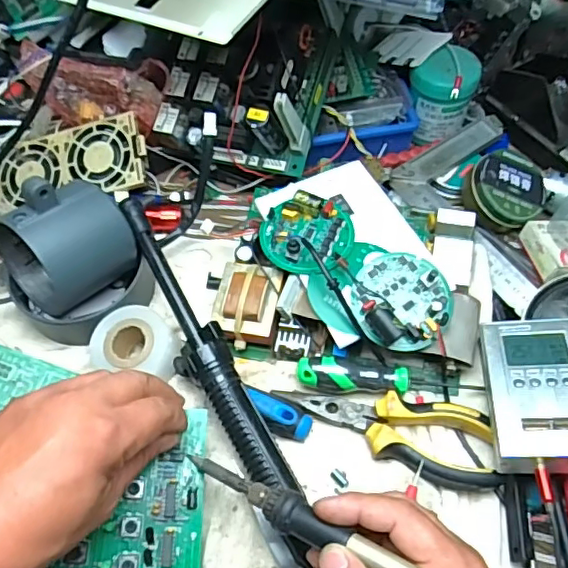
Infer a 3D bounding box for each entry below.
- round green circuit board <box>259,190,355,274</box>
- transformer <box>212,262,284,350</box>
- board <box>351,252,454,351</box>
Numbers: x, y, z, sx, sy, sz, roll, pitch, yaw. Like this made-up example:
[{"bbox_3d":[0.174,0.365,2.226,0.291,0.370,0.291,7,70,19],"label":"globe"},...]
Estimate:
[{"bbox_3d":[0.017,-0.038,0.441,0.069,0.025,0.064,4,58,3],"label":"round green circuit board"},{"bbox_3d":[-0.028,0.016,0.444,0.050,0.032,0.056,11,59,8],"label":"transformer"},{"bbox_3d":[0.084,0.012,0.417,0.069,0.022,0.068,0,58,1],"label":"board"}]

